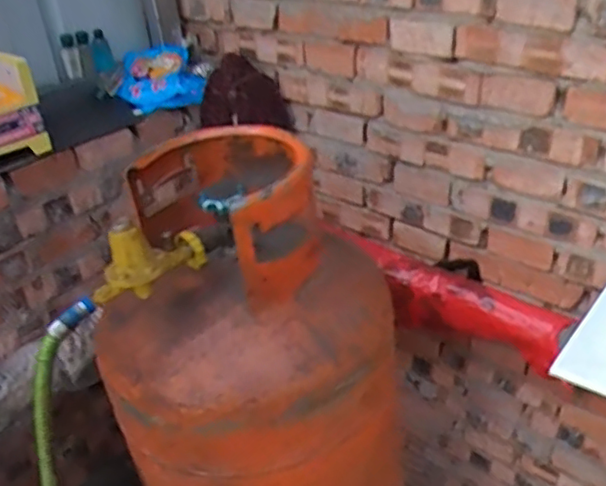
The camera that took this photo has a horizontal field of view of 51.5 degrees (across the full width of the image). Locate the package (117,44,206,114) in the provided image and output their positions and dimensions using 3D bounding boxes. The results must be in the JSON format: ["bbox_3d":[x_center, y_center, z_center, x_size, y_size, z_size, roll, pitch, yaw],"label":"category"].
[{"bbox_3d":[-0.299,-0.350,1.323,0.181,0.088,0.193,-7,32,-3],"label":"package"}]

